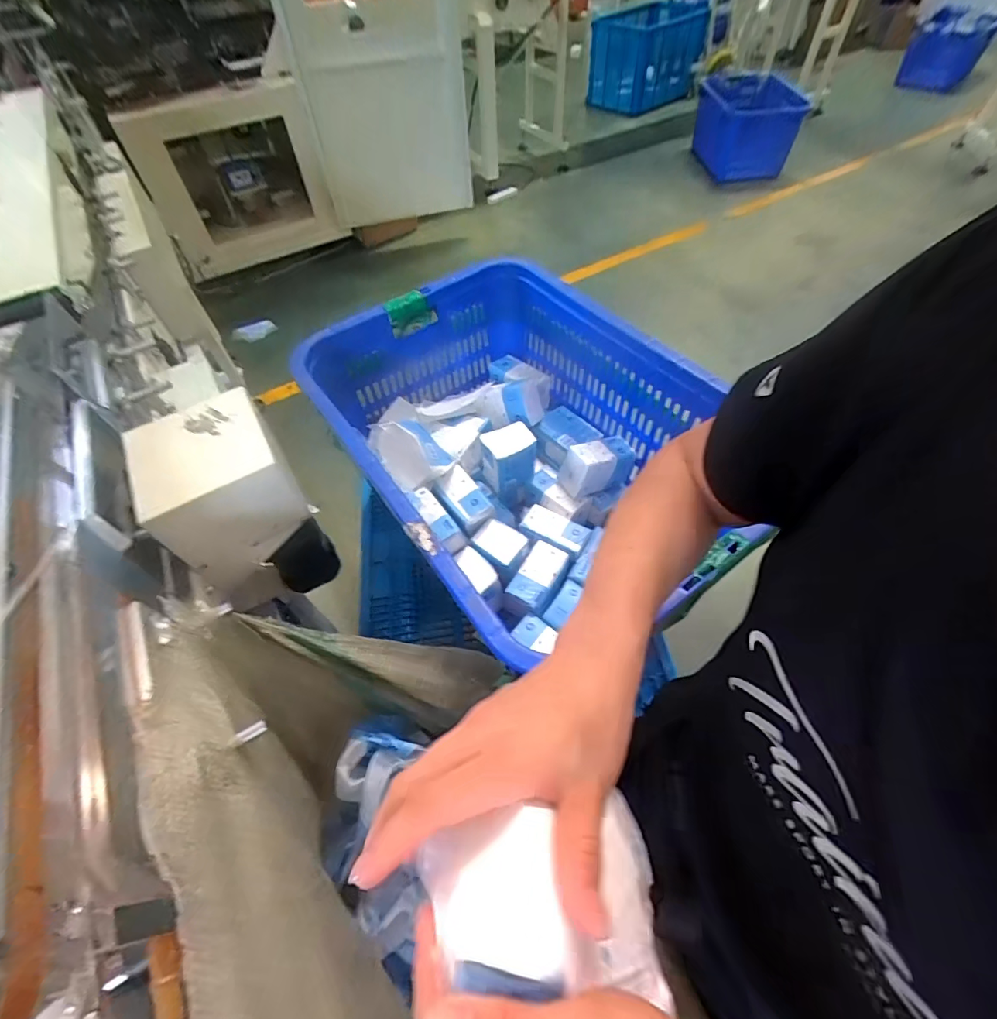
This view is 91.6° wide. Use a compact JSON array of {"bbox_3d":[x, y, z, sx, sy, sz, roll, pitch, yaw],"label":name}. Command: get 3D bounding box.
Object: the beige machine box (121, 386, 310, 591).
[{"bbox_3d":[-0.350,-0.030,0.623,0.155,0.143,0.157,-30,59,-17],"label":"beige machine box"}]

